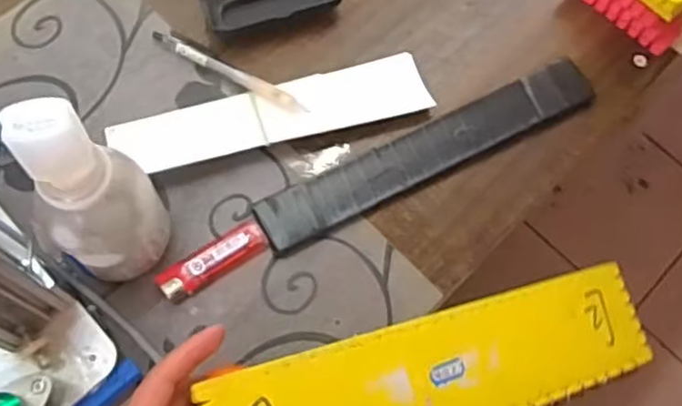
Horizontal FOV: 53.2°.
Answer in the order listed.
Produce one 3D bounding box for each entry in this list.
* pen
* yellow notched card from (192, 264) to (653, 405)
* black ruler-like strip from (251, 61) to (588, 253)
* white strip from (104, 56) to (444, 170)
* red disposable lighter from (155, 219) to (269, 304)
[{"bbox_3d":[-0.087,-0.102,0.531,0.140,0.012,0.013,30,71,8],"label":"pen"},{"bbox_3d":[0.079,0.115,0.462,0.340,0.007,0.079,-10,77,-27],"label":"yellow notched card"},{"bbox_3d":[0.070,-0.041,0.518,0.280,0.013,0.043,-26,73,-12],"label":"black ruler-like strip"},{"bbox_3d":[-0.050,-0.068,0.518,0.238,0.009,0.055,-15,59,-11],"label":"white strip"},{"bbox_3d":[-0.090,0.041,0.483,0.080,0.012,0.023,-31,74,-13],"label":"red disposable lighter"}]

